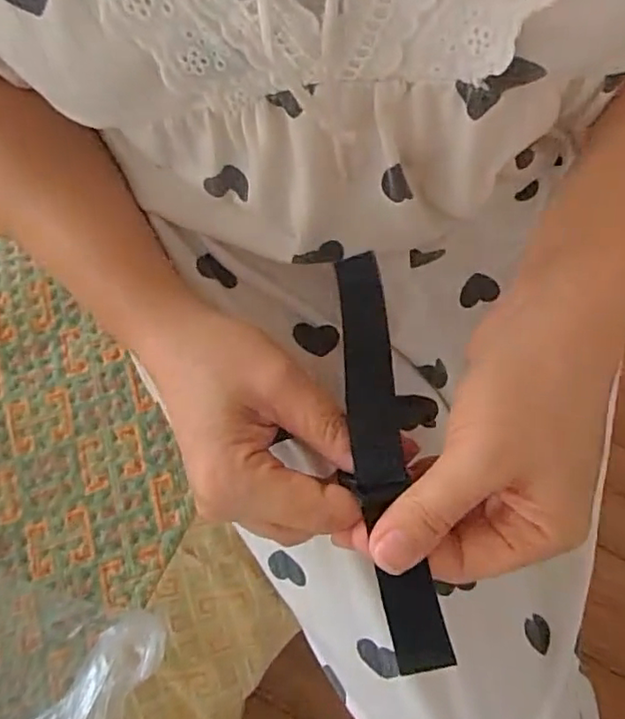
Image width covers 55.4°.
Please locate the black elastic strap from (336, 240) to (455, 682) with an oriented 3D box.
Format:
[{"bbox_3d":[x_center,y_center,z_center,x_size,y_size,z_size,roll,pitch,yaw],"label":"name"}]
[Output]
[{"bbox_3d":[0.025,0.031,0.232,0.023,0.010,0.160,-7,68,-1],"label":"black elastic strap"}]

